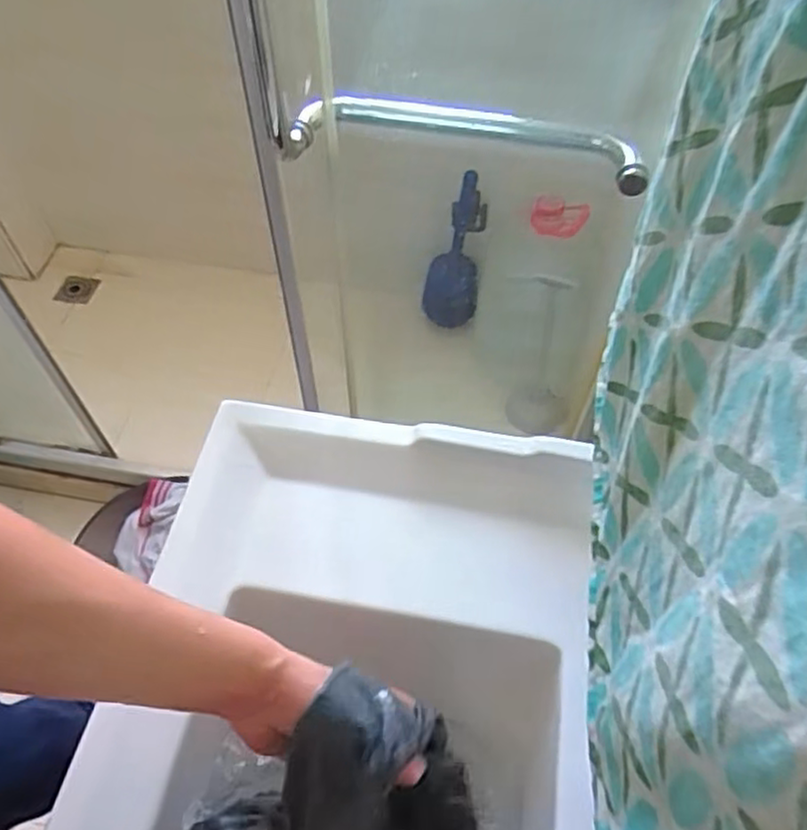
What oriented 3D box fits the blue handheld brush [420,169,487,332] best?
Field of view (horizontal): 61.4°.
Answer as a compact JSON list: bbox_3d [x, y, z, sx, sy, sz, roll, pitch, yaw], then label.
[{"bbox_3d":[0.124,-0.381,1.646,0.138,0.435,0.051,15,57,9],"label":"blue handheld brush"}]

